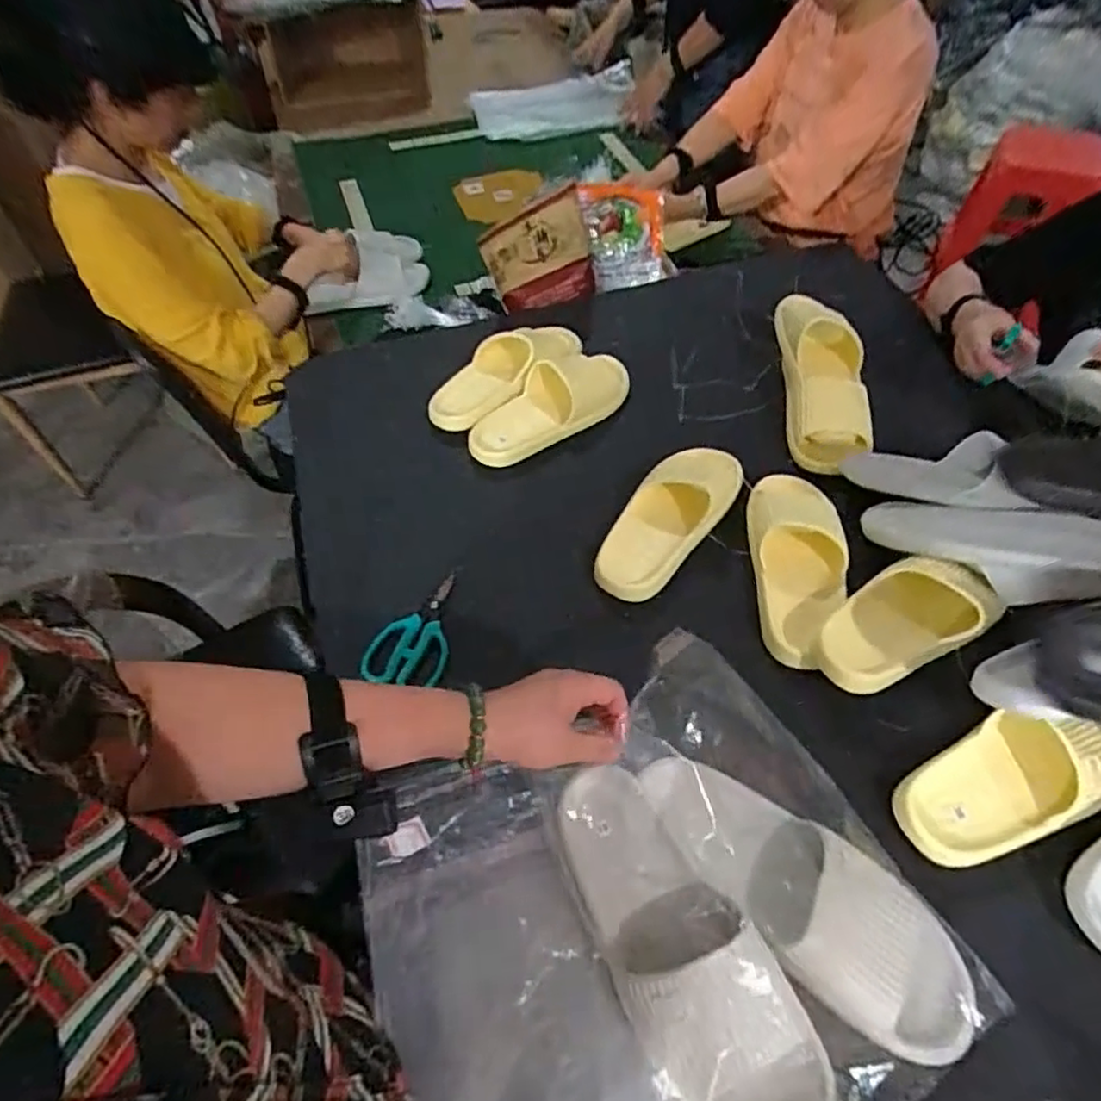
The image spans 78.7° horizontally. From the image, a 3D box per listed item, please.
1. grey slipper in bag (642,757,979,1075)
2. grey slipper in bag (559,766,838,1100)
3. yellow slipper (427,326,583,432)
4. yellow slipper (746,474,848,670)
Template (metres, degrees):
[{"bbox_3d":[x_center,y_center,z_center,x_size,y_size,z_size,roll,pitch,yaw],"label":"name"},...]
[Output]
[{"bbox_3d":[0.195,0.264,0.533,0.278,0.052,0.102,36,61,27],"label":"grey slipper in bag"},{"bbox_3d":[0.093,0.289,0.501,0.097,0.081,0.268,-23,54,-15],"label":"grey slipper in bag"},{"bbox_3d":[-0.063,-0.269,0.954,0.267,0.064,0.107,-32,57,-21],"label":"yellow slipper"},{"bbox_3d":[0.273,0.009,0.745,0.099,0.063,0.249,2,52,4],"label":"yellow slipper"}]

